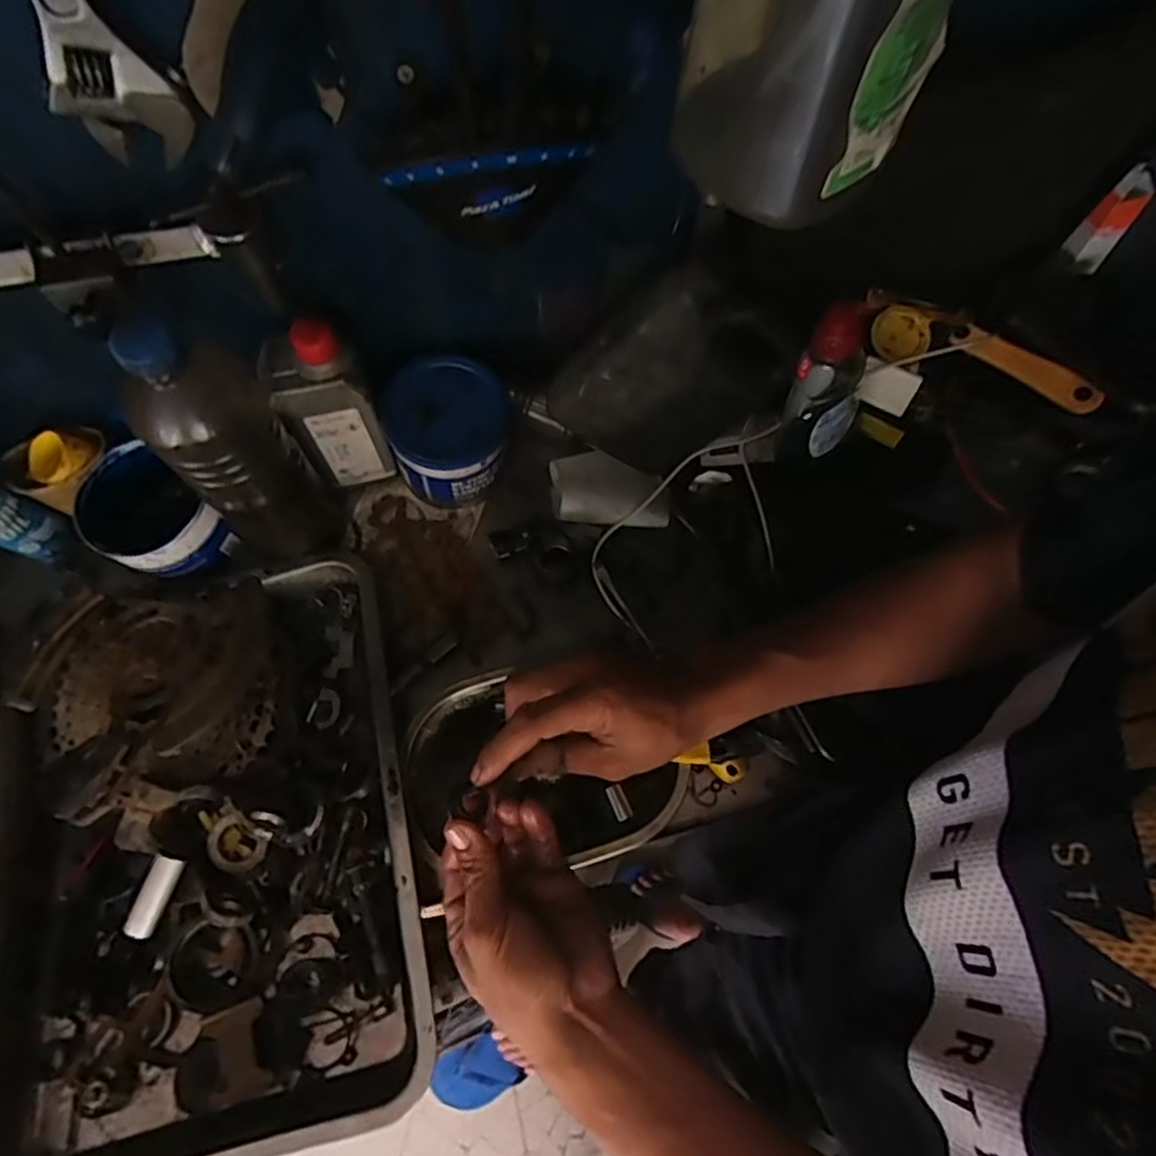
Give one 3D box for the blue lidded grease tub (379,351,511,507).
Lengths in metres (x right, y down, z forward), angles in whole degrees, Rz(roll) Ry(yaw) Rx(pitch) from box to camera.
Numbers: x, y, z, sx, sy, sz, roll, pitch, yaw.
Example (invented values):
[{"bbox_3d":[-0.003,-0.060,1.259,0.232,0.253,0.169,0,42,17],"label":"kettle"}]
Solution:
[{"bbox_3d":[-0.113,-0.125,0.598,0.101,0.094,0.099,0,69,-1],"label":"blue lidded grease tub"}]

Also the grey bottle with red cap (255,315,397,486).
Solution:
[{"bbox_3d":[-0.201,-0.134,0.549,0.064,0.167,0.058,-29,73,-11],"label":"grey bottle with red cap"}]

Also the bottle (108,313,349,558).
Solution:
[{"bbox_3d":[-0.237,-0.085,0.478,0.077,0.254,0.071,-29,73,-11],"label":"bottle"}]

